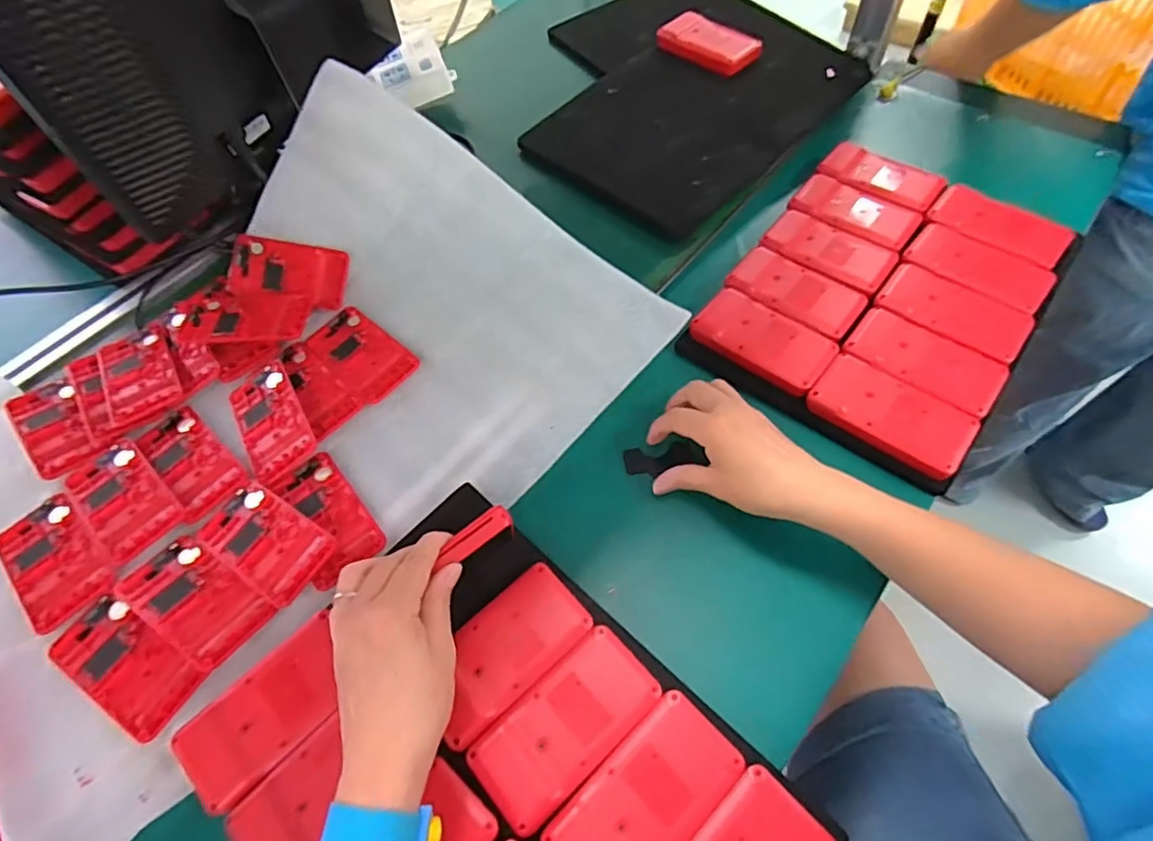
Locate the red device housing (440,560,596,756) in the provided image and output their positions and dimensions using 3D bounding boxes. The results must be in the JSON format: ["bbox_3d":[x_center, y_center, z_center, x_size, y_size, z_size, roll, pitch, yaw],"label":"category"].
[{"bbox_3d":[-0.049,0.160,0.414,0.118,0.020,0.062,-39,63,-19],"label":"red device housing"}]

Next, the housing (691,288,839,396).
[{"bbox_3d":[0.167,-0.070,0.538,0.118,0.024,0.066,32,65,22],"label":"housing"}]

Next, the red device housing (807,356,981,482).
[{"bbox_3d":[0.256,-0.006,0.483,0.119,0.013,0.065,34,66,22],"label":"red device housing"}]

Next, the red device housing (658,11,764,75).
[{"bbox_3d":[0.163,-0.468,0.733,0.059,0.022,0.128,-39,63,-19],"label":"red device housing"}]

